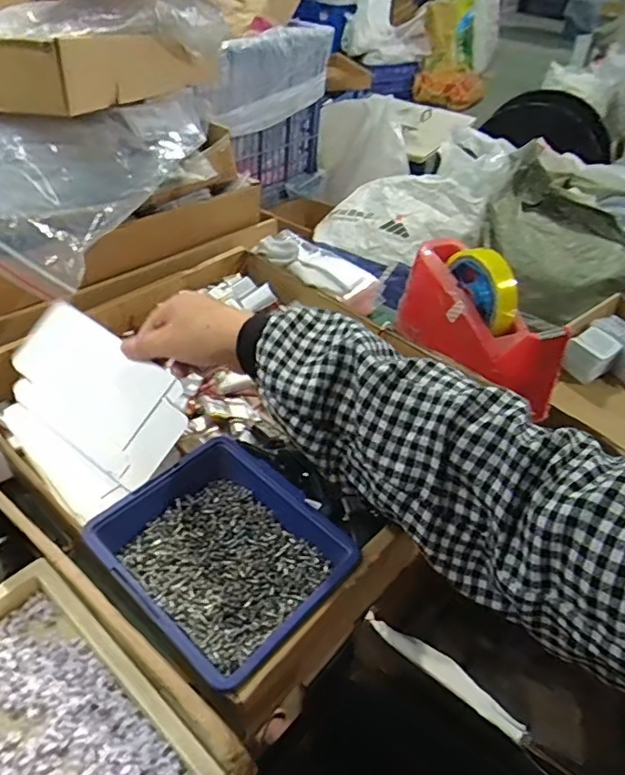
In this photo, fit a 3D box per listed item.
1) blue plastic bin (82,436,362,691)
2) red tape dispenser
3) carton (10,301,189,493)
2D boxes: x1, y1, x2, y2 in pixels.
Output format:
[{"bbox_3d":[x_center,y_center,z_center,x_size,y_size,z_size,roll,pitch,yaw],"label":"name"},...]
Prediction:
[{"bbox_3d":[-0.058,0.110,0.373,0.140,0.042,0.122,33,51,27],"label":"blue plastic bin"},{"bbox_3d":[0.161,-0.068,0.555,0.063,0.099,0.200,-18,48,-21],"label":"red tape dispenser"},{"bbox_3d":[-0.179,0.002,0.462,0.169,0.009,0.088,33,82,19],"label":"carton"}]

